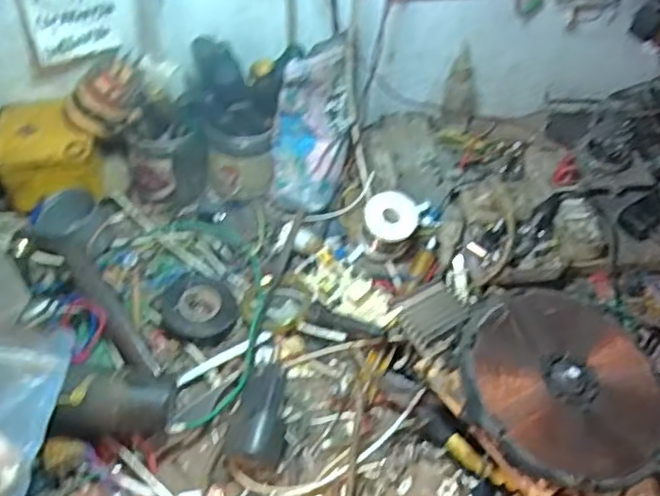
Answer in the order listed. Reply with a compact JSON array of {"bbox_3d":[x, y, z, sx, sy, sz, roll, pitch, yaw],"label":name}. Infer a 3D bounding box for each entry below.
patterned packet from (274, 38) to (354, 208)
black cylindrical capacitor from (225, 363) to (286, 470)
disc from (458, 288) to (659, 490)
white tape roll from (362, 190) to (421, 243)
[{"bbox_3d":[-0.020,-0.118,0.682,0.071,0.174,0.061,12,30,5],"label":"patterned packet"},{"bbox_3d":[-0.056,0.135,0.578,0.048,0.046,0.101,11,56,4],"label":"black cylindrical capacitor"},{"bbox_3d":[0.209,0.115,0.576,0.199,0.025,0.178,-2,53,-17],"label":"disc"},{"bbox_3d":[0.059,-0.029,0.654,0.050,0.015,0.050,0,74,2],"label":"white tape roll"}]

